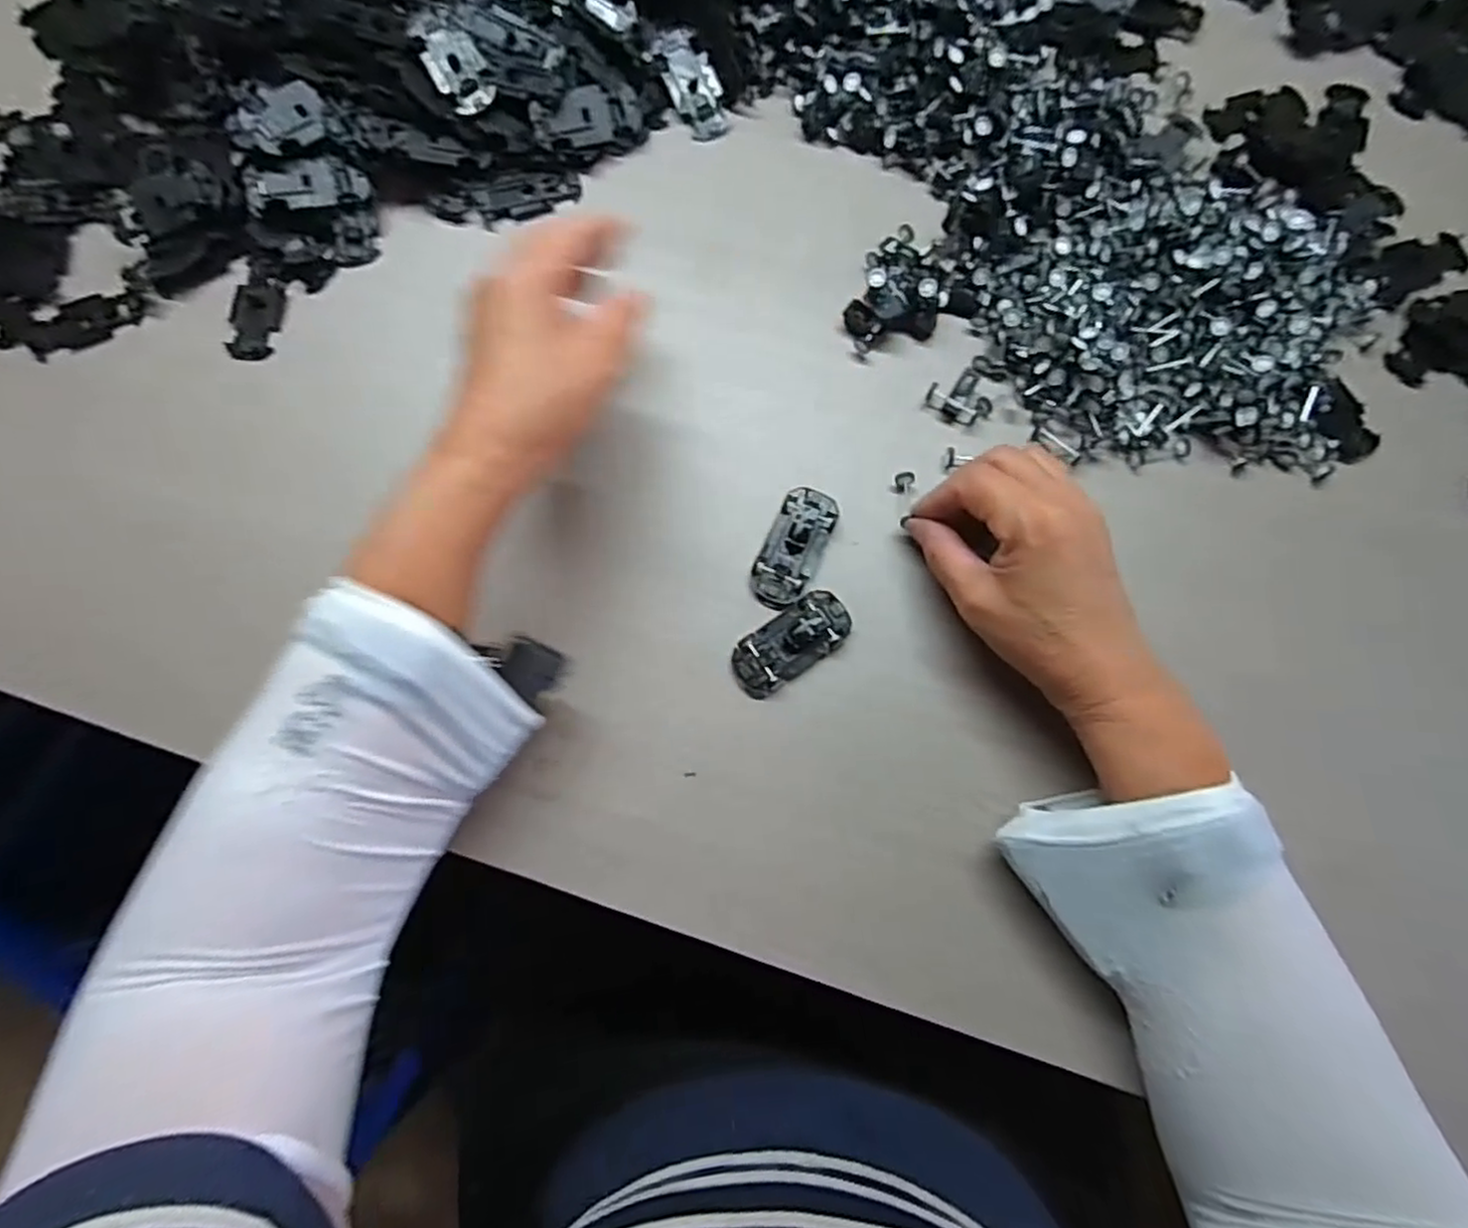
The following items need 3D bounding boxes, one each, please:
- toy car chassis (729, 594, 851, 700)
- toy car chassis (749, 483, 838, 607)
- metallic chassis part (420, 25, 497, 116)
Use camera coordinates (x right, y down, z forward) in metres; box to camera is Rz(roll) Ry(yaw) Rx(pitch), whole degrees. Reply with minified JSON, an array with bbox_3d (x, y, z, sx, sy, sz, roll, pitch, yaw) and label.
[{"bbox_3d":[0.029,0.013,0.359,0.067,0.013,0.031,-37,80,-8],"label":"toy car chassis"},{"bbox_3d":[0.033,-0.037,0.372,0.031,0.016,0.068,23,78,5],"label":"toy car chassis"},{"bbox_3d":[-0.163,-0.320,0.411,0.032,0.013,0.052,-26,79,-6],"label":"metallic chassis part"}]

